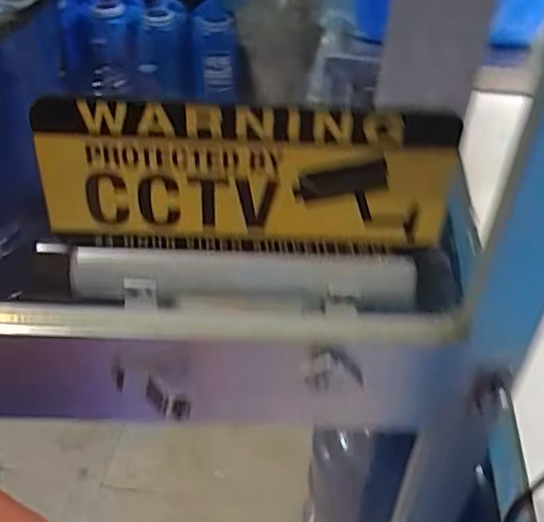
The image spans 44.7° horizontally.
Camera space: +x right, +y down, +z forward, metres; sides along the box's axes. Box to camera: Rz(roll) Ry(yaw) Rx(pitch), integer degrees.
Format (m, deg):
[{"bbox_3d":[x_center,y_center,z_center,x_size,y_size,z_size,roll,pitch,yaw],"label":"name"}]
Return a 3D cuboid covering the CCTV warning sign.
[{"bbox_3d":[-0.013,-0.046,0.375,0.226,0.094,0.013,3,39,-2],"label":"CCTV warning sign"}]

